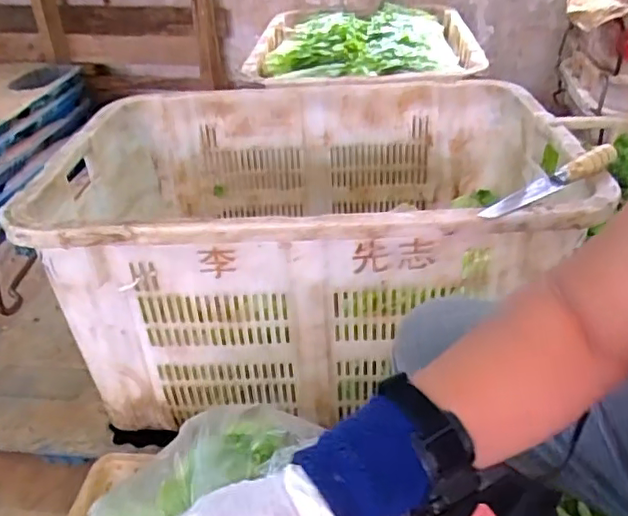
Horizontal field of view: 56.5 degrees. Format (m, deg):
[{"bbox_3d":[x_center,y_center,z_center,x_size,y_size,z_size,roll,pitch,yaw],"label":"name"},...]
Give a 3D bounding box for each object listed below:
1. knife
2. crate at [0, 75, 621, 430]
[{"bbox_3d":[0.256,-0.084,0.627,0.191,0.032,0.023,-20,37,-25],"label":"knife"},{"bbox_3d":[-0.005,-0.038,0.866,0.658,0.299,0.476,0,33,3],"label":"crate"}]

